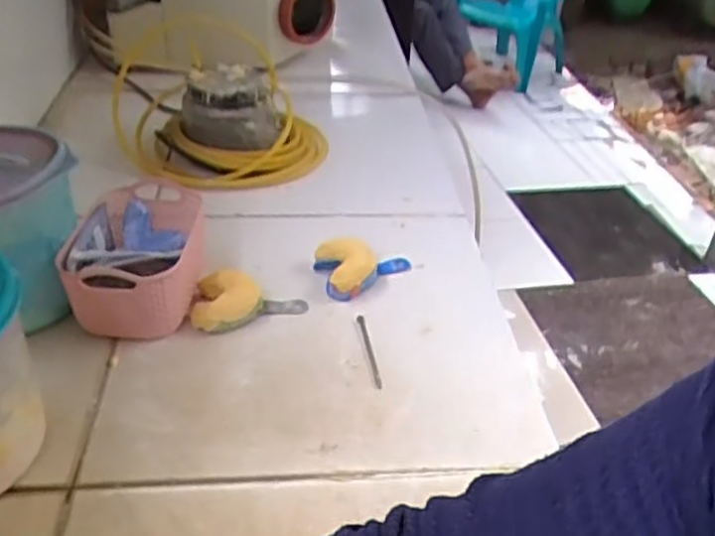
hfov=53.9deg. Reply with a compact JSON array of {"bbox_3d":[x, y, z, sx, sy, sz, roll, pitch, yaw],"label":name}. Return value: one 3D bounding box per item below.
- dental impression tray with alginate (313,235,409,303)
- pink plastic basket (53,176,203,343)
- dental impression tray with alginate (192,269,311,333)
[{"bbox_3d":[0.011,-0.001,0.777,0.107,0.033,0.074,-7,37,-15],"label":"dental impression tray with alginate"},{"bbox_3d":[-0.230,-0.015,0.736,0.112,0.086,0.199,1,35,-5],"label":"pink plastic basket"},{"bbox_3d":[-0.110,0.035,0.709,0.112,0.035,0.066,4,35,0],"label":"dental impression tray with alginate"}]

